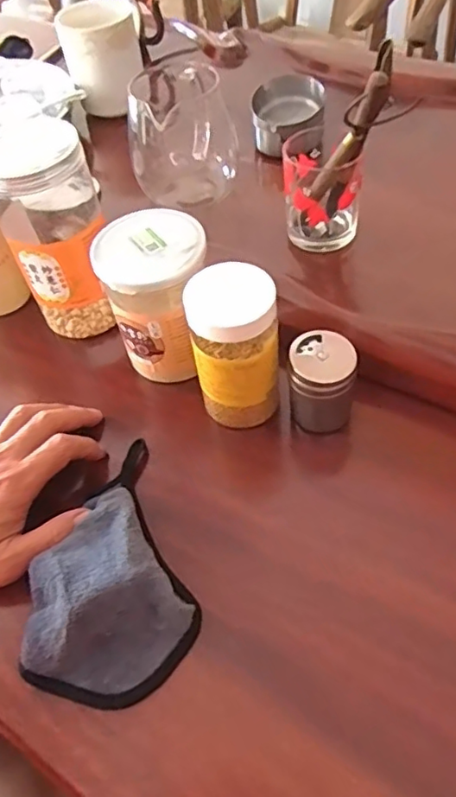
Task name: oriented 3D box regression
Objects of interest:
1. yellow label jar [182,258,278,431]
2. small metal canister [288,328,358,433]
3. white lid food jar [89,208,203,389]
[{"bbox_3d":[0.006,-0.032,0.426,0.058,0.128,0.053,-3,53,4],"label":"yellow label jar"},{"bbox_3d":[0.067,-0.008,0.433,0.051,0.074,0.040,7,55,11],"label":"small metal canister"},{"bbox_3d":[-0.052,-0.072,0.459,0.076,0.126,0.071,-3,53,4],"label":"white lid food jar"}]

